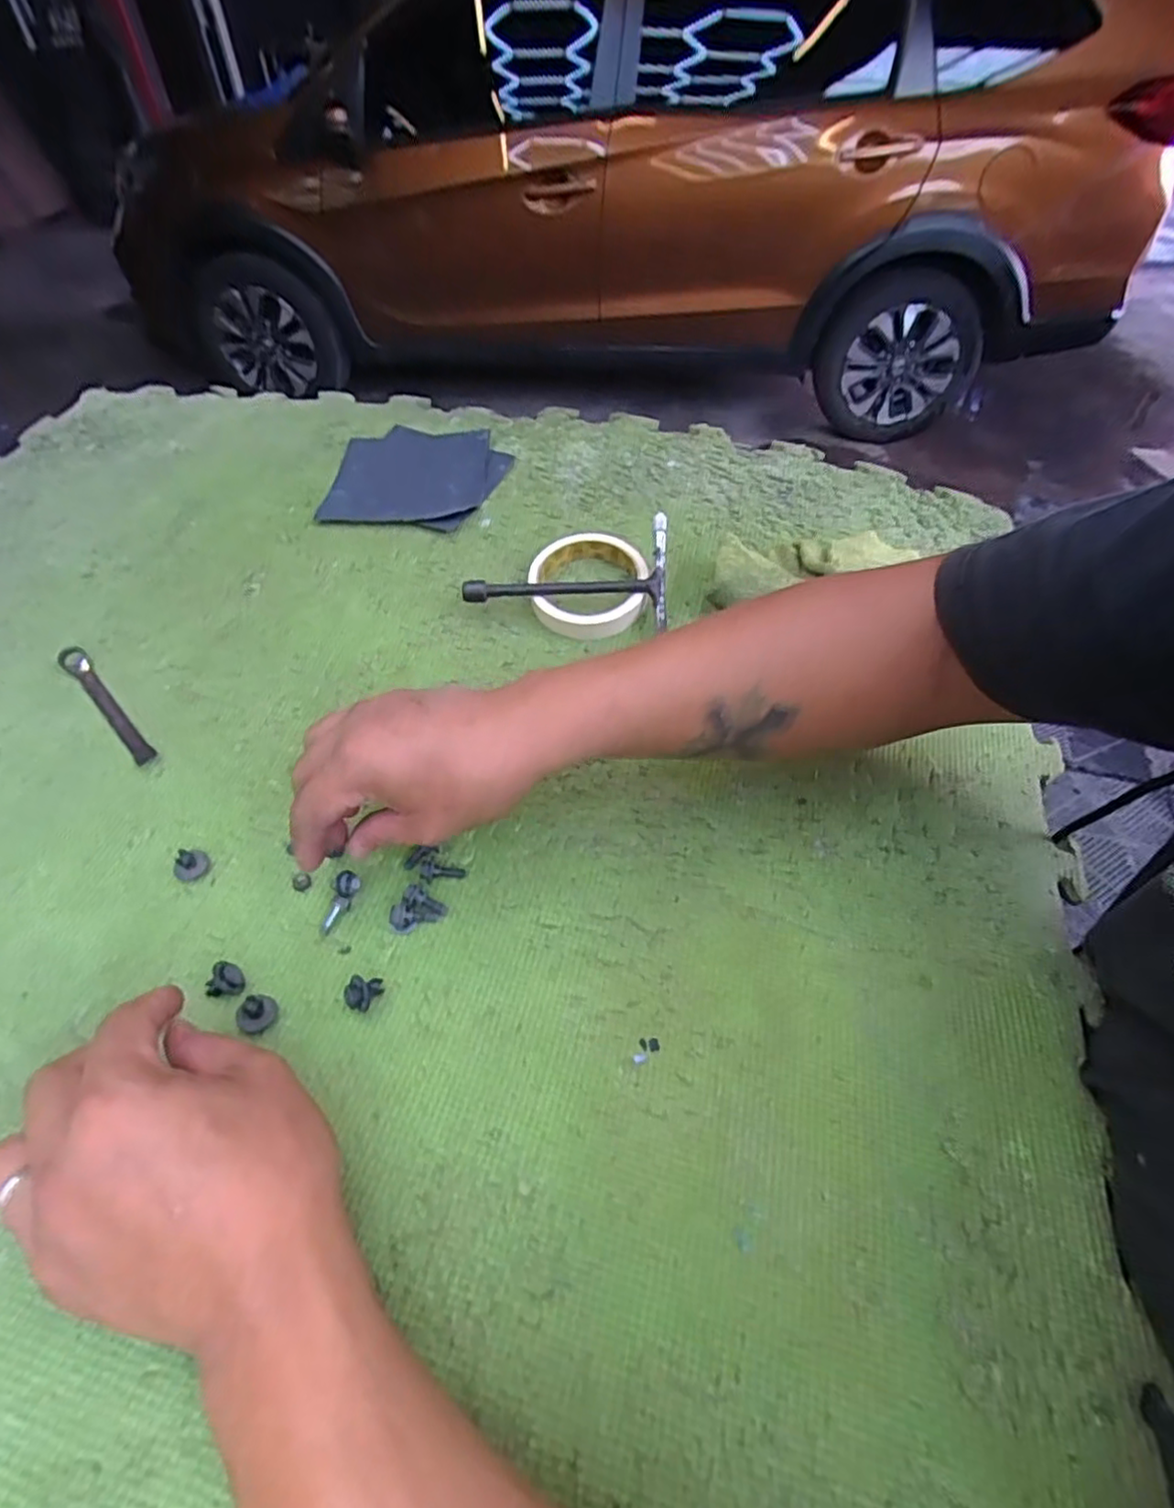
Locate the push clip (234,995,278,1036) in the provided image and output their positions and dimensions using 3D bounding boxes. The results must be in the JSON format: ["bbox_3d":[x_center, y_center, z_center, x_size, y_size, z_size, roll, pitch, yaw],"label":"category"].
[{"bbox_3d":[-0.174,0.135,0.353,0.016,0.017,0.019,27,61,21],"label":"push clip"}]

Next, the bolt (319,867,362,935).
[{"bbox_3d":[-0.144,0.087,0.394,0.015,0.011,0.036,10,56,10],"label":"bolt"}]

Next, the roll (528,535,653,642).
[{"bbox_3d":[0.002,-0.131,0.521,0.089,0.021,0.090,-2,55,2],"label":"roll"}]

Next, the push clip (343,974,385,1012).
[{"bbox_3d":[-0.119,0.127,0.360,0.013,0.018,0.019,20,59,17],"label":"push clip"}]

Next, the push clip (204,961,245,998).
[{"bbox_3d":[-0.191,0.121,0.359,0.014,0.013,0.018,7,56,8],"label":"push clip"}]

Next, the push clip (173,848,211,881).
[{"bbox_3d":[-0.239,0.067,0.407,0.013,0.018,0.020,29,62,22],"label":"push clip"}]

